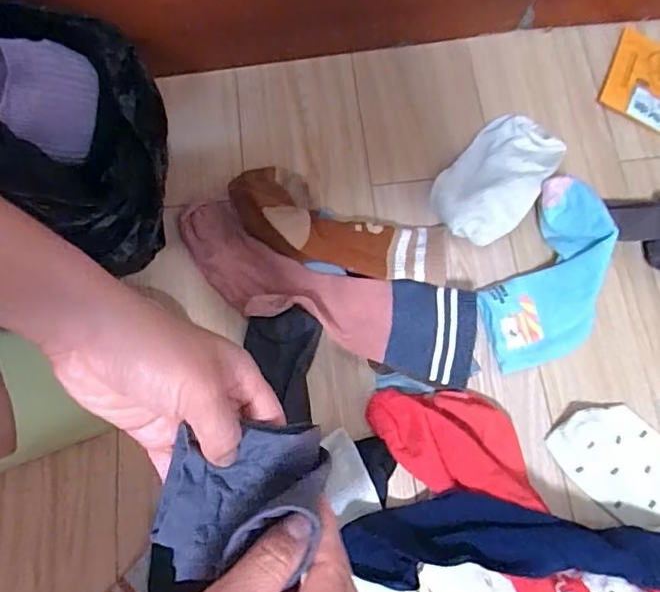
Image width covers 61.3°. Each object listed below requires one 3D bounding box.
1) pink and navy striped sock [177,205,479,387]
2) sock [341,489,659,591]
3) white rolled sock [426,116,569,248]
[{"bbox_3d":[-0.008,-0.004,0.498,0.283,0.035,0.085,23,74,8],"label":"pink and navy striped sock"},{"bbox_3d":[0.136,0.184,0.421,0.241,0.055,0.067,-2,72,1],"label":"sock"},{"bbox_3d":[0.158,-0.111,0.526,0.081,0.040,0.138,38,77,12],"label":"white rolled sock"}]

